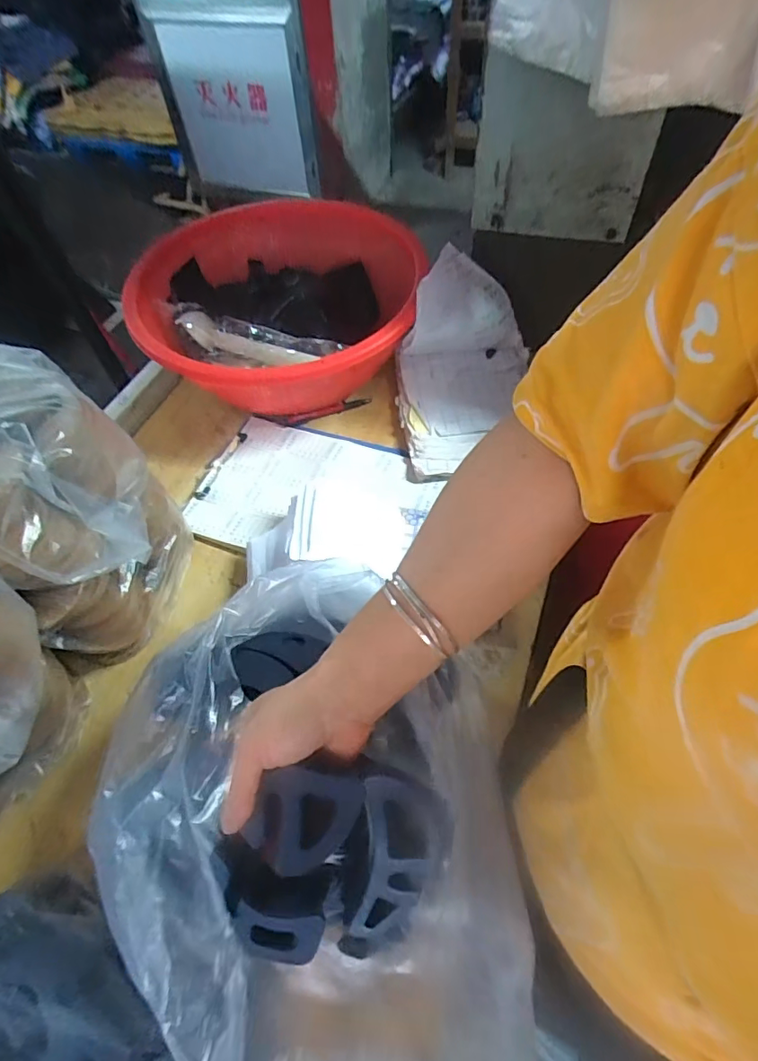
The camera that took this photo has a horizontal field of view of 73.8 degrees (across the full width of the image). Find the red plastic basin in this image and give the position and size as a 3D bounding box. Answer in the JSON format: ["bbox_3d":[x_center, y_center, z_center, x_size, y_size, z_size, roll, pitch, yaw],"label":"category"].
[{"bbox_3d":[-0.139,-0.329,0.746,0.375,0.138,0.430,6,57,7],"label":"red plastic basin"}]

